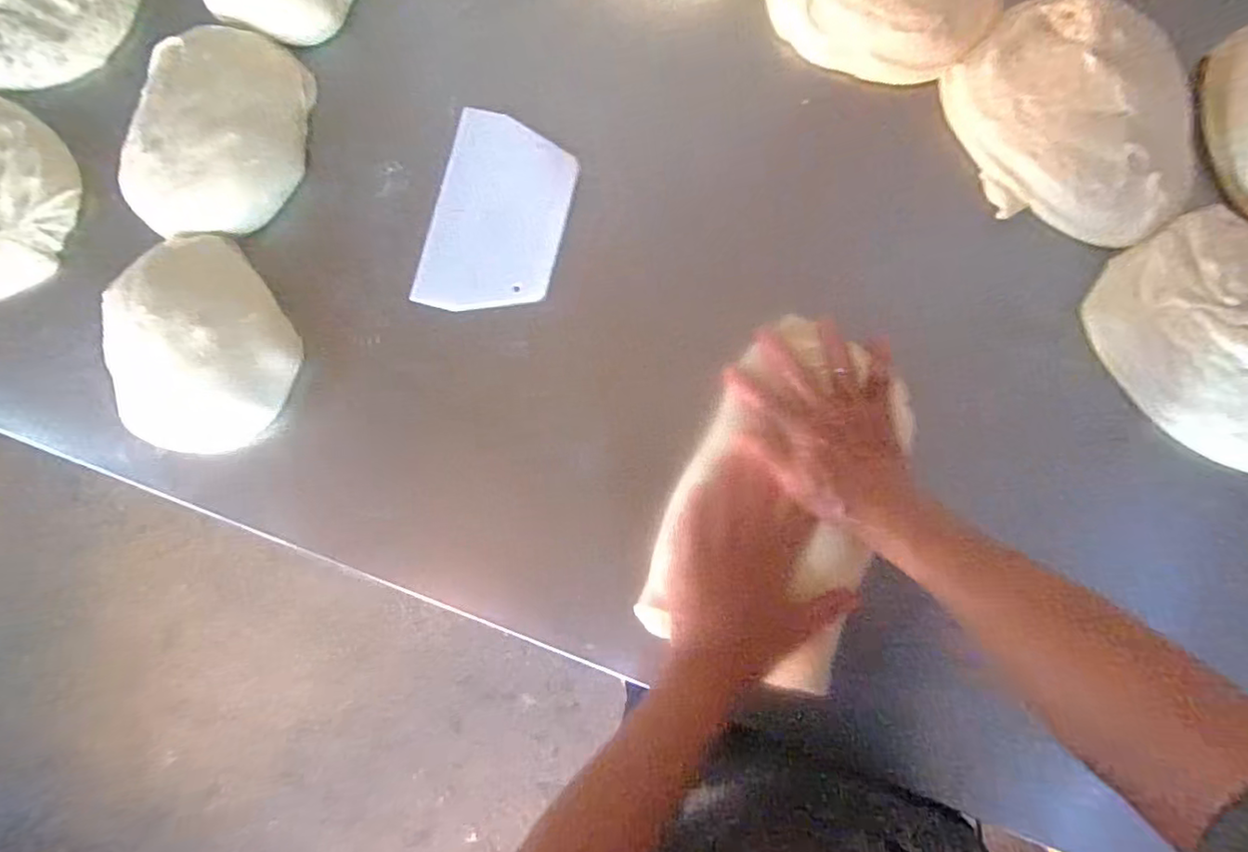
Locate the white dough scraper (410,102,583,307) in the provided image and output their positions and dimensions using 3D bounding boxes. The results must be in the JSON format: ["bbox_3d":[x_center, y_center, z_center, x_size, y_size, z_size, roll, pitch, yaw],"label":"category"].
[{"bbox_3d":[-0.117,-0.191,0.556,0.121,0.010,0.177,16,96,6],"label":"white dough scraper"}]

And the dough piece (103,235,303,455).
[{"bbox_3d":[-0.398,-0.069,0.553,0.167,0.050,0.180,0,88,7],"label":"dough piece"}]

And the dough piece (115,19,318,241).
[{"bbox_3d":[-0.388,-0.276,0.568,0.157,0.048,0.193,4,88,7],"label":"dough piece"}]

